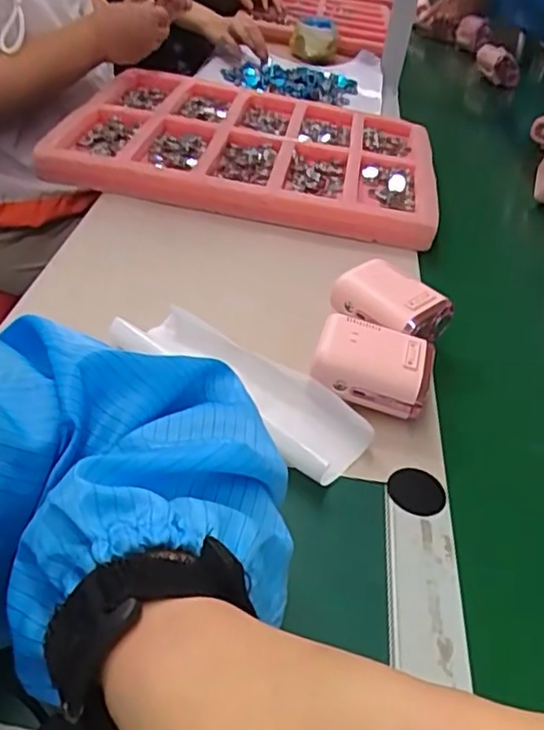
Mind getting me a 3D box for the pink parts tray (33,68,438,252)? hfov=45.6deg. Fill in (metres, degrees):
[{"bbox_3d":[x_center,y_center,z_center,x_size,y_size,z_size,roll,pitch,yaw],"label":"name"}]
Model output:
[{"bbox_3d":[-0.023,-0.279,0.811,0.439,0.032,0.365,10,39,3],"label":"pink parts tray"}]

